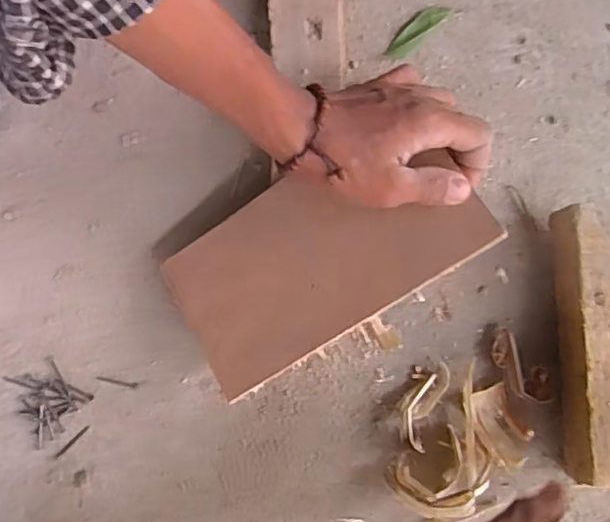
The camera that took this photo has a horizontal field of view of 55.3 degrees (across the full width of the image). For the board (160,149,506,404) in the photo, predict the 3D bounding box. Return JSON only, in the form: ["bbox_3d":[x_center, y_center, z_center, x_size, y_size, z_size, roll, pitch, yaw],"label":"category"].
[{"bbox_3d":[0.009,-0.005,0.390,0.204,0.005,0.112,-34,74,9],"label":"board"}]

